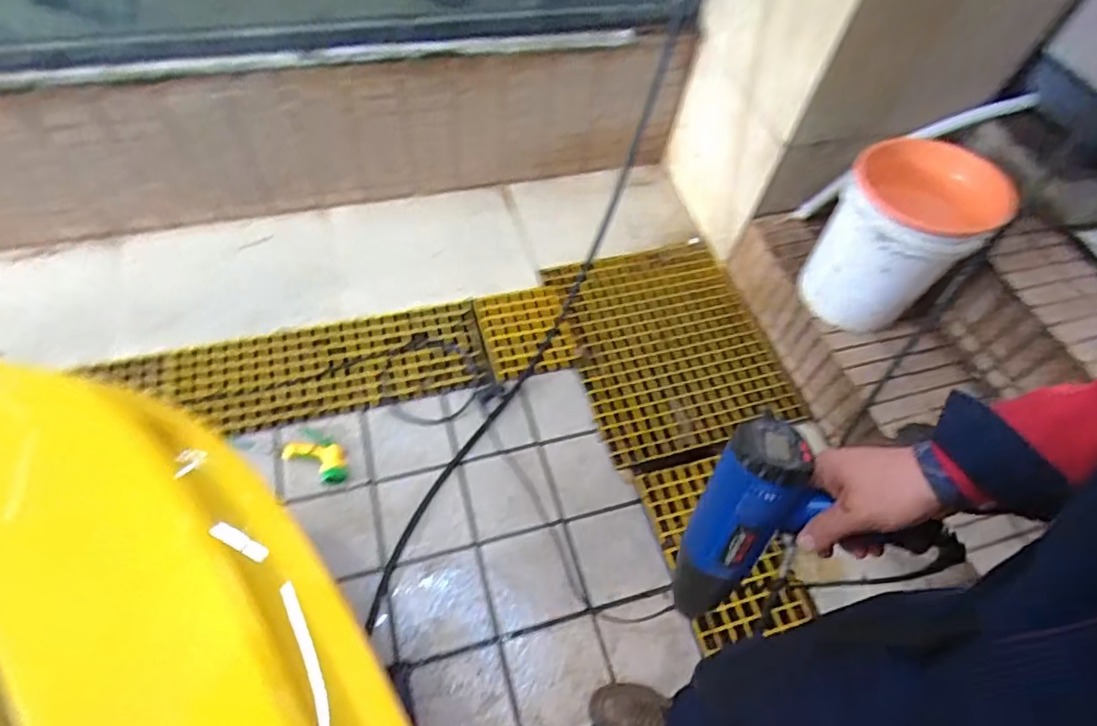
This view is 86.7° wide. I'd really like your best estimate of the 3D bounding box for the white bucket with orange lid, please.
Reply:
[{"bbox_3d":[0.792,-0.291,1.347,0.291,0.365,0.319,35,60,16],"label":"white bucket with orange lid"}]

